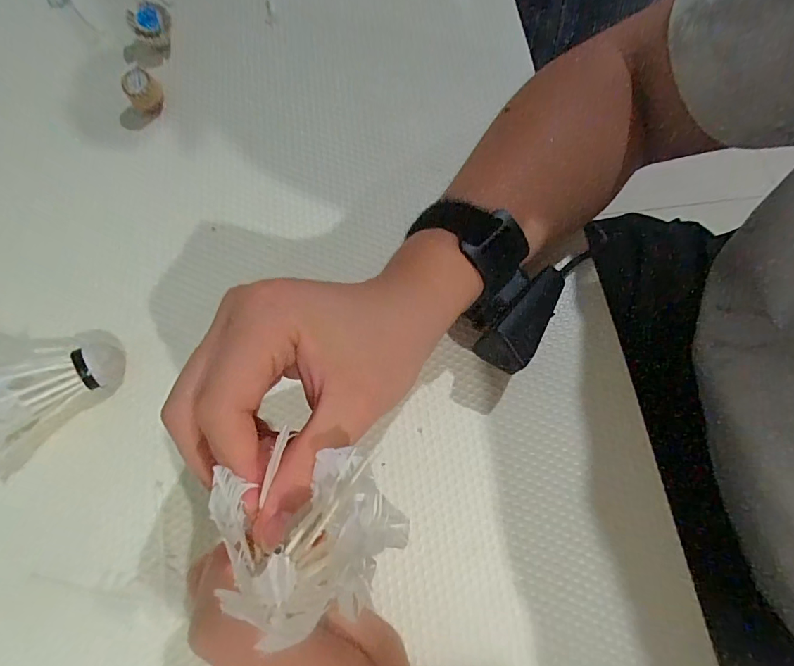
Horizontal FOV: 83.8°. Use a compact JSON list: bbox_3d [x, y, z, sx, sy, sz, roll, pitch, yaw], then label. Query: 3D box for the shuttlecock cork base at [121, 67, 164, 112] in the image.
[{"bbox_3d":[-0.193,-0.184,0.339,0.024,0.025,0.018,-33,76,-12],"label":"shuttlecock cork base"}]

